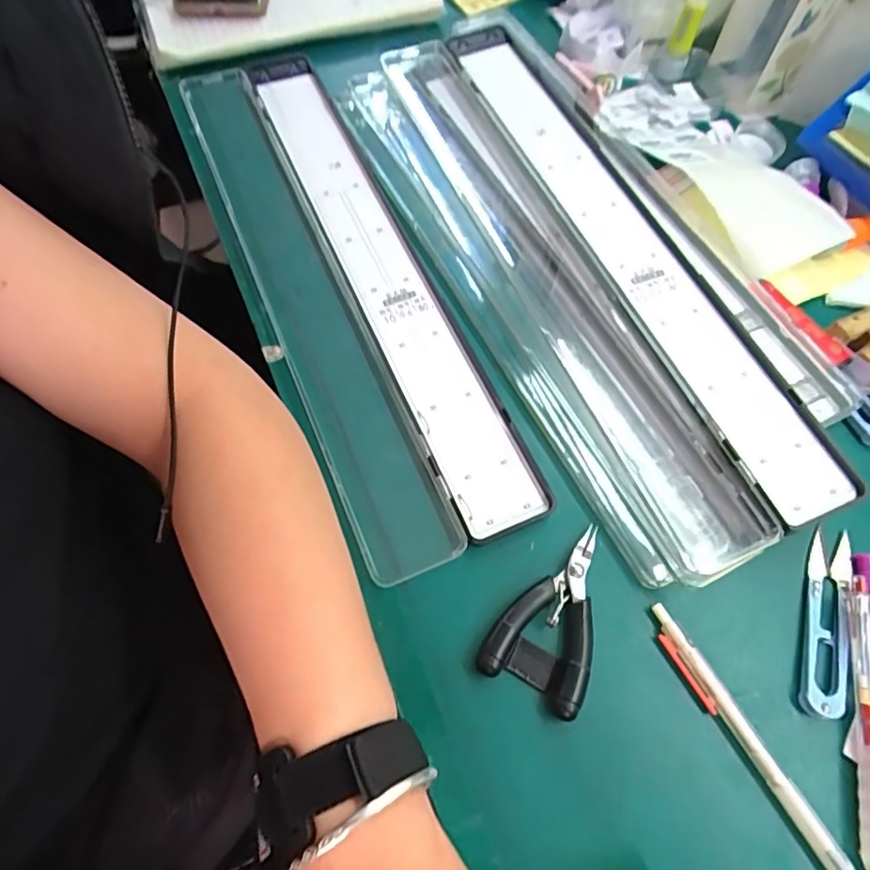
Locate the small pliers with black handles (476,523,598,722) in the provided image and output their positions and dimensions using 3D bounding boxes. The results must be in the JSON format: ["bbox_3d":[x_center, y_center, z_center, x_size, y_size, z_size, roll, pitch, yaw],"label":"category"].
[{"bbox_3d":[0.065,0.091,0.291,0.052,0.019,0.093,27,67,11],"label":"small pliers with black handles"}]

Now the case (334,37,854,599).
[{"bbox_3d":[0.089,-0.118,0.366,0.145,0.023,0.420,-23,68,-12],"label":"case"}]

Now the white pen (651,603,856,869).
[{"bbox_3d":[0.153,0.147,0.272,0.016,0.014,0.137,-29,69,-14],"label":"white pen"}]

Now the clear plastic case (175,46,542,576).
[{"bbox_3d":[-0.070,-0.114,0.378,0.120,0.011,0.420,-21,67,-11],"label":"clear plastic case"}]

